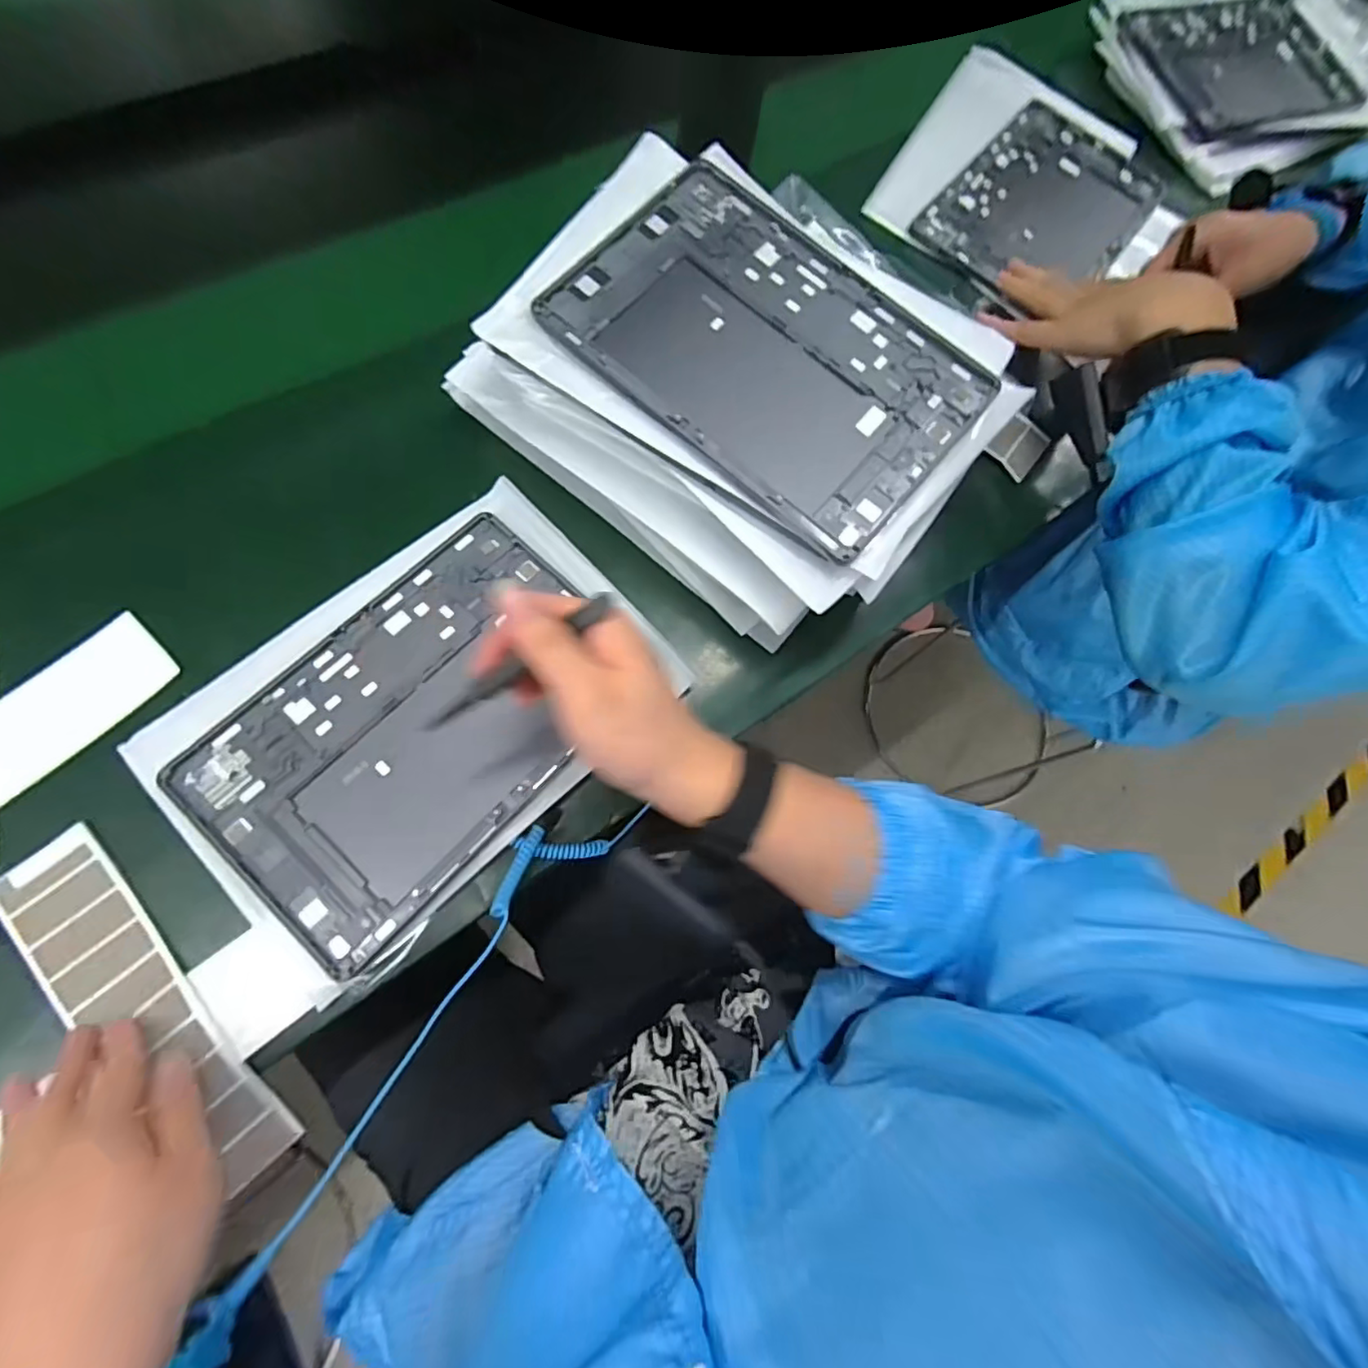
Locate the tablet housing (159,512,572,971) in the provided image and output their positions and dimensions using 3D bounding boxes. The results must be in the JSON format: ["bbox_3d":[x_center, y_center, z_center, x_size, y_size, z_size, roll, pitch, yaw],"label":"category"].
[{"bbox_3d":[-0.164,0.022,0.376,0.166,0.009,0.254,41,72,7],"label":"tablet housing"}]

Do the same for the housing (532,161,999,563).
[{"bbox_3d":[0.052,-0.211,0.384,0.256,0.006,0.170,40,78,5],"label":"housing"}]

